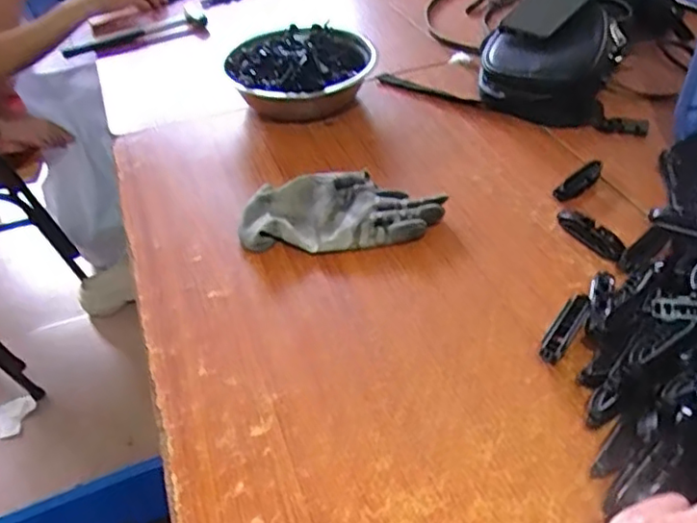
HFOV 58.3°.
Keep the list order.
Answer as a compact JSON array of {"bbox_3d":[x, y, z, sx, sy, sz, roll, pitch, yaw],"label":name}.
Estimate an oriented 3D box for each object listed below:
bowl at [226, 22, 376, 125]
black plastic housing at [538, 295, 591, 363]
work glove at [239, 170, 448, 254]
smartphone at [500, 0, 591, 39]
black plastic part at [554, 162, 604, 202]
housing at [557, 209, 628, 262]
[{"bbox_3d":[-0.061,-0.251,0.838,0.182,0.077,0.185,-3,43,3],"label":"bowl"},{"bbox_3d":[0.182,0.056,0.522,0.020,0.016,0.073,23,50,27],"label":"black plastic housing"},{"bbox_3d":[-0.008,-0.054,0.652,0.201,0.029,0.102,-6,43,-1],"label":"work glove"},{"bbox_3d":[0.270,-0.344,0.826,0.076,0.014,0.134,37,76,29],"label":"smartphone"},{"bbox_3d":[0.250,-0.088,0.672,0.073,0.016,0.020,-35,50,-28],"label":"black plastic part"},{"bbox_3d":[0.236,-0.027,0.604,0.022,0.014,0.082,-20,44,-15],"label":"housing"}]

